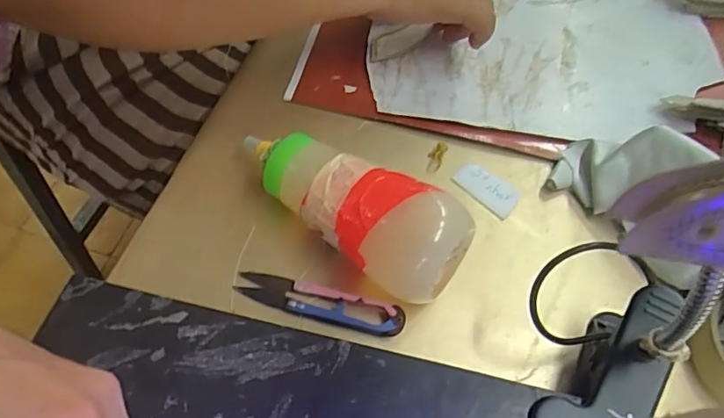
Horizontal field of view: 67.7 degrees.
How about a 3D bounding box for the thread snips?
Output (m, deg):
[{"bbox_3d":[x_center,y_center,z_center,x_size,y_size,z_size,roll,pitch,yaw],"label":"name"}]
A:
[{"bbox_3d":[-0.025,0.055,0.317,0.099,0.008,0.020,17,56,3],"label":"thread snips"}]

